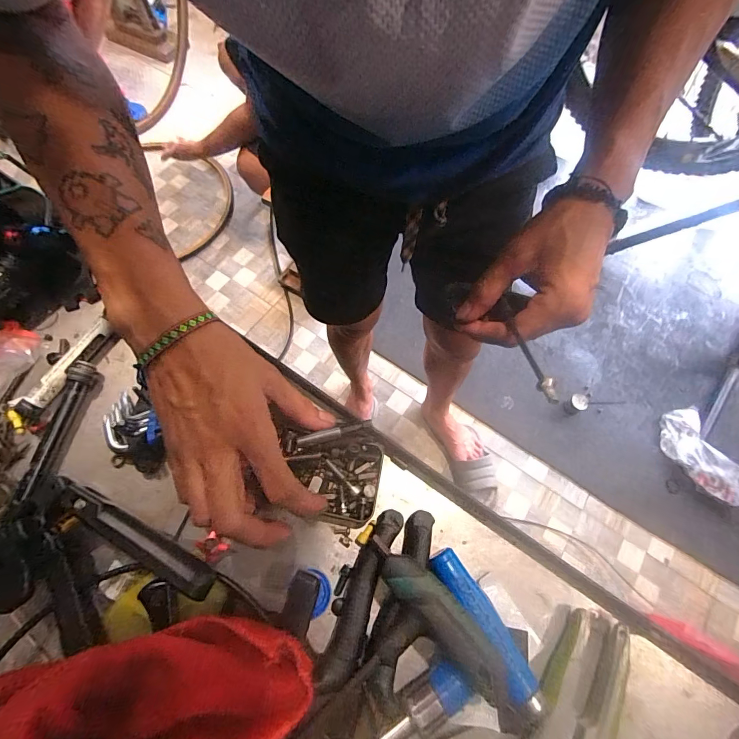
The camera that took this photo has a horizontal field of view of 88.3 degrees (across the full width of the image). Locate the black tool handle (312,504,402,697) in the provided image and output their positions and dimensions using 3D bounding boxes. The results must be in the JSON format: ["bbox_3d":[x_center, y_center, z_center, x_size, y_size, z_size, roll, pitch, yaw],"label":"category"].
[{"bbox_3d":[-0.004,0.154,0.262,0.024,0.018,0.112,22,68,7],"label":"black tool handle"}]

